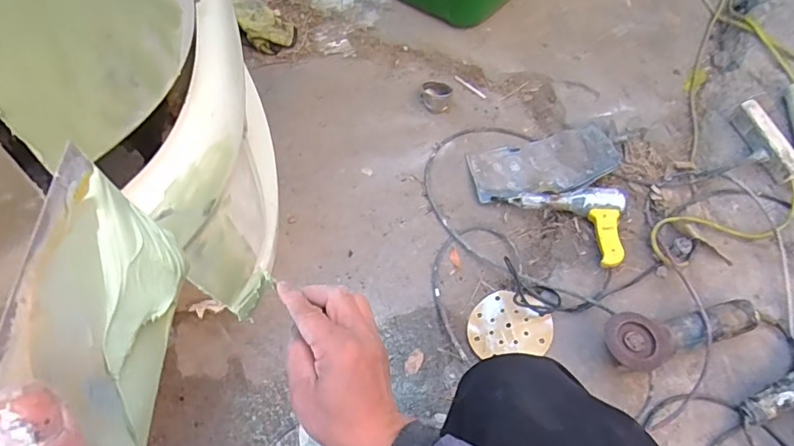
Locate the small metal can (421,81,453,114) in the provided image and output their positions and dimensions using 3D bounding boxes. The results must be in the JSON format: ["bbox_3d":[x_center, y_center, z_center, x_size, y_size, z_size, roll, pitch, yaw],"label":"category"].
[{"bbox_3d":[0.090,-0.294,1.147,0.065,0.033,0.082,3,58,2],"label":"small metal can"}]

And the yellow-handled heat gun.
[{"bbox_3d":[0.344,-0.027,0.944,0.227,0.049,0.125,39,66,21],"label":"yellow-handled heat gun"}]

